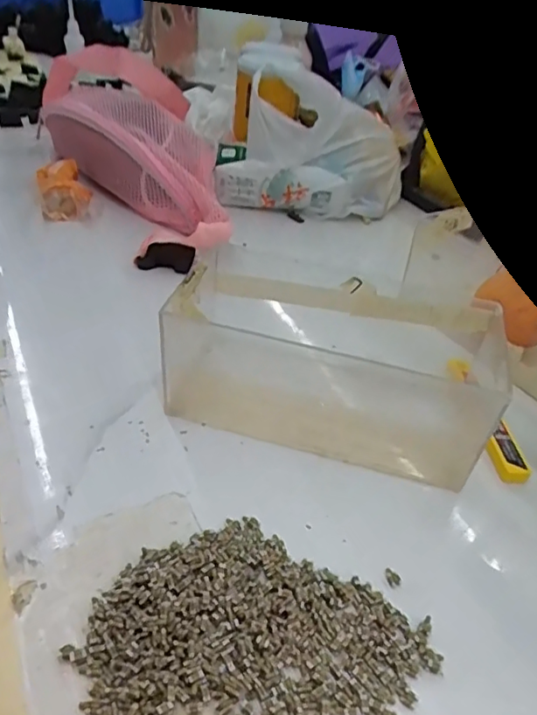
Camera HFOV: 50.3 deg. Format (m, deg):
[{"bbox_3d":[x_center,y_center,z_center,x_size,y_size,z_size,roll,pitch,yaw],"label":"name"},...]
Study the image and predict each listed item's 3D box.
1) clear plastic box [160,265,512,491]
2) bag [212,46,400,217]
[{"bbox_3d":[0.043,0.001,0.334,0.201,0.069,0.091,13,38,8],"label":"clear plastic box"},{"bbox_3d":[0.047,-0.218,0.562,0.178,0.130,0.084,4,38,-3],"label":"bag"}]

